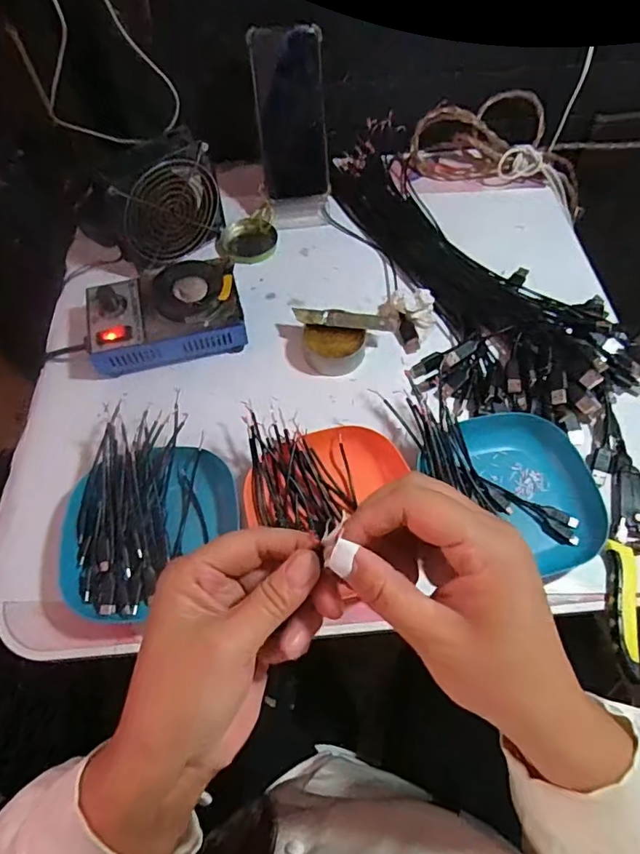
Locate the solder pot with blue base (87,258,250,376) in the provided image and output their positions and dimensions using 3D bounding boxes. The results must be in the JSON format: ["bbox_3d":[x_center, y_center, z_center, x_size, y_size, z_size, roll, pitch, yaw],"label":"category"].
[{"bbox_3d":[-0.156,-0.113,0.520,0.151,0.053,0.096,-14,63,-7],"label":"solder pot with blue base"}]

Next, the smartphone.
[{"bbox_3d":[-0.030,-0.343,0.577,0.077,0.161,0.011,-15,38,-14],"label":"smartphone"}]

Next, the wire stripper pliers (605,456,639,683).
[{"bbox_3d":[0.260,0.108,0.417,0.057,0.012,0.176,9,63,6],"label":"wire stripper pliers"}]

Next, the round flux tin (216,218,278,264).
[{"bbox_3d":[-0.083,-0.217,0.604,0.065,0.014,0.064,0,62,1],"label":"round flux tin"}]

